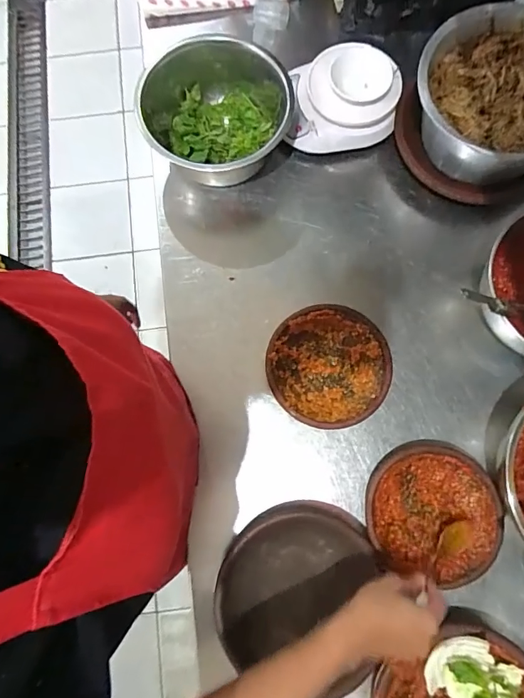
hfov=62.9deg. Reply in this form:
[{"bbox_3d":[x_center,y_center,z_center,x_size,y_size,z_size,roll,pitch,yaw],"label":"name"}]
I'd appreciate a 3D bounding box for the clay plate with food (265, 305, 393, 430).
[{"bbox_3d":[0.090,0.024,0.586,0.162,0.036,0.157,0,77,0],"label":"clay plate with food"}]

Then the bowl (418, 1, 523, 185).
[{"bbox_3d":[0.322,-0.341,0.596,0.212,0.108,0.222,0,77,1],"label":"bowl"}]

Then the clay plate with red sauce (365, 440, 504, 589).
[{"bbox_3d":[0.214,0.205,0.547,0.162,0.033,0.160,0,77,0],"label":"clay plate with red sauce"}]

